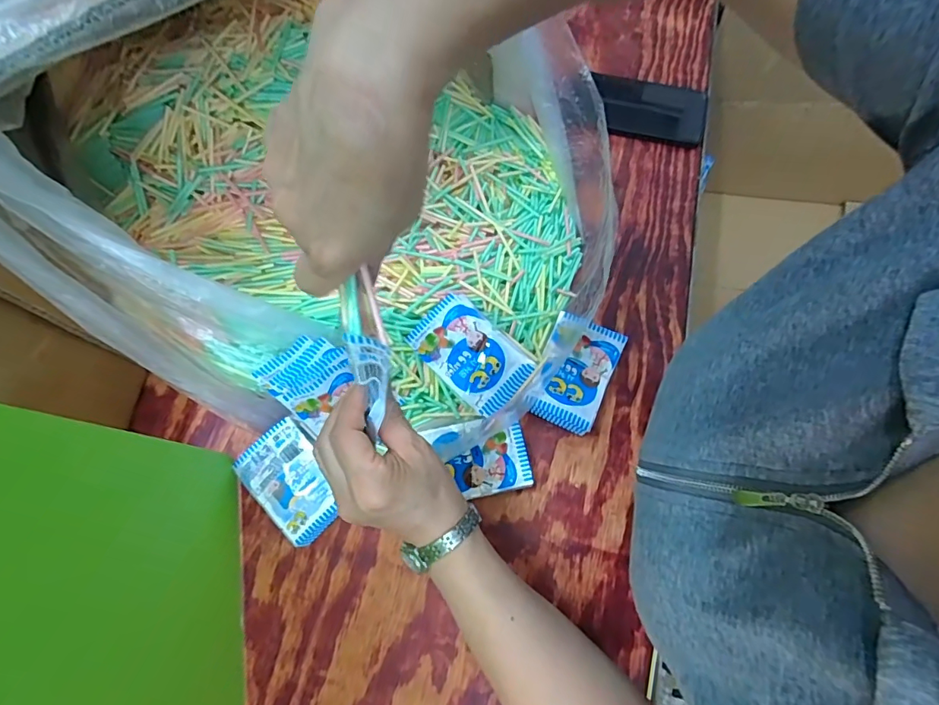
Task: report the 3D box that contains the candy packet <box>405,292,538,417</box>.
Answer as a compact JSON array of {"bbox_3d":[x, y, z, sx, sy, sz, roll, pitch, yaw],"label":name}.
[{"bbox_3d":[0.001,-0.001,0.466,0.112,0.022,0.074,41,80,13],"label":"candy packet"}]

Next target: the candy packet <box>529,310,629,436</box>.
[{"bbox_3d":[0.104,0.019,0.473,0.068,0.020,0.107,23,75,8],"label":"candy packet"}]

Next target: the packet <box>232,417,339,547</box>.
[{"bbox_3d":[-0.169,0.125,0.469,0.069,0.027,0.107,-41,76,-10],"label":"packet"}]

